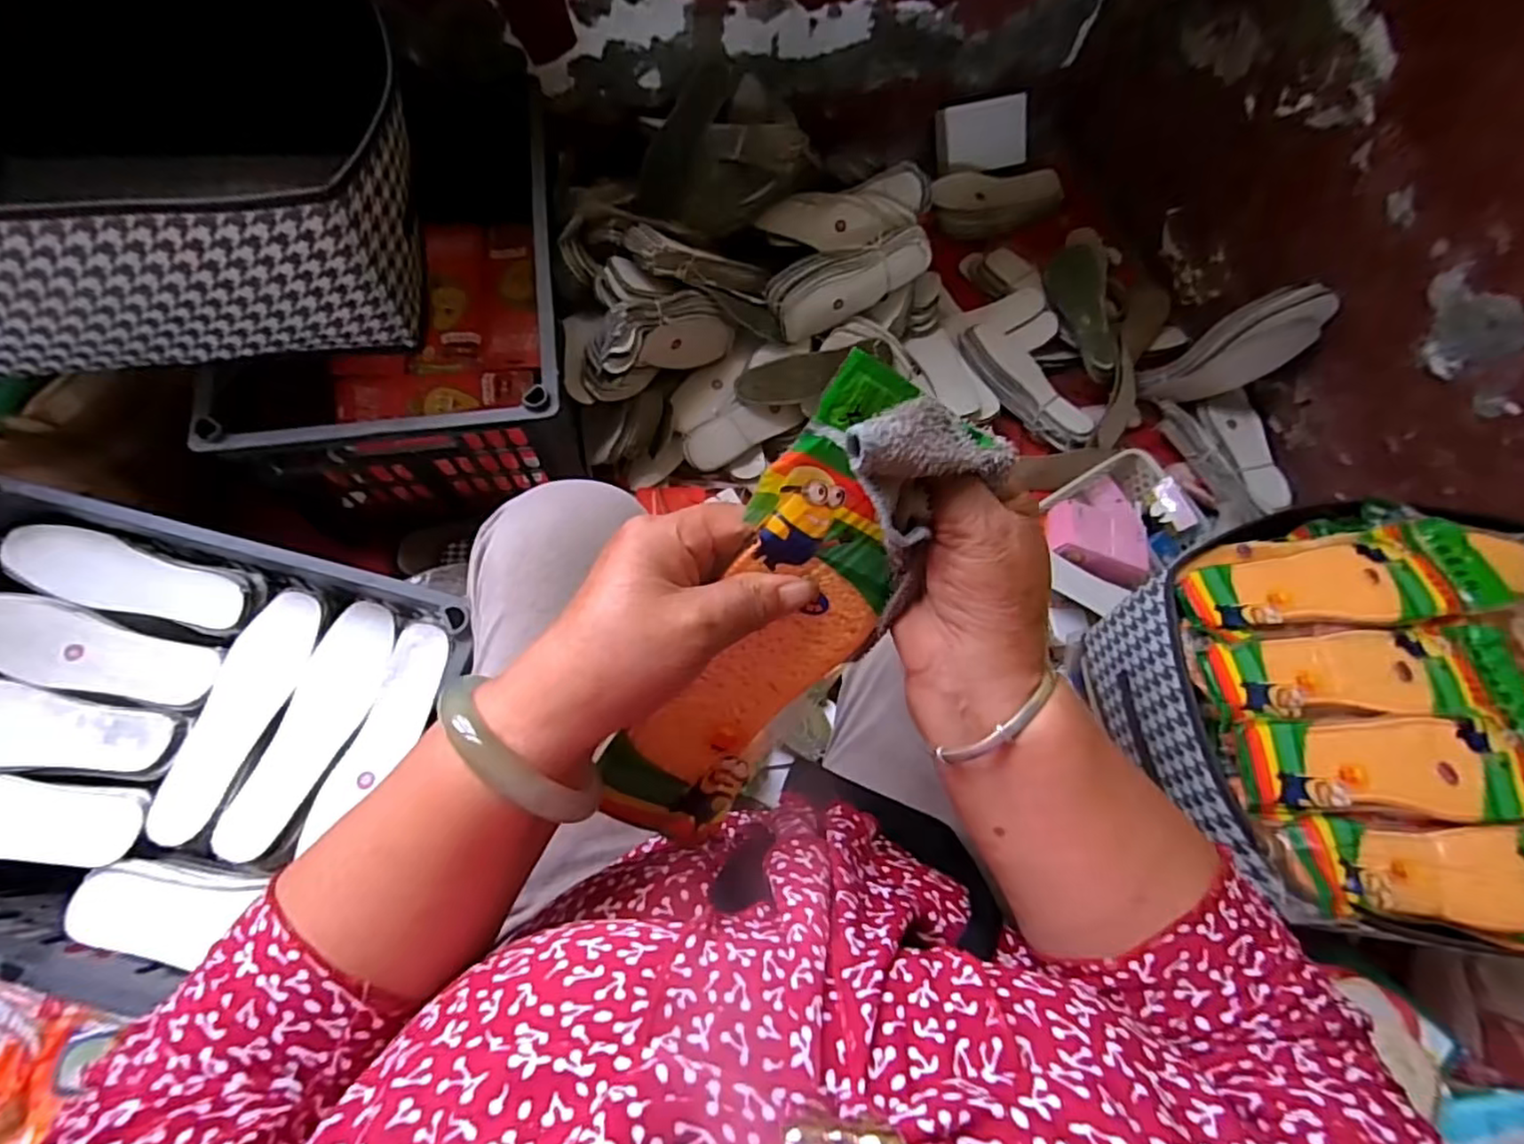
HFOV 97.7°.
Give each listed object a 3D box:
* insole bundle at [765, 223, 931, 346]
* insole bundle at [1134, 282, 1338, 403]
[{"bbox_3d":[0.119,-0.405,0.915,0.236,0.057,0.079,-29,74,-10],"label":"insole bundle"},{"bbox_3d":[0.652,-0.305,0.923,0.068,0.232,0.079,4,63,-47],"label":"insole bundle"}]

